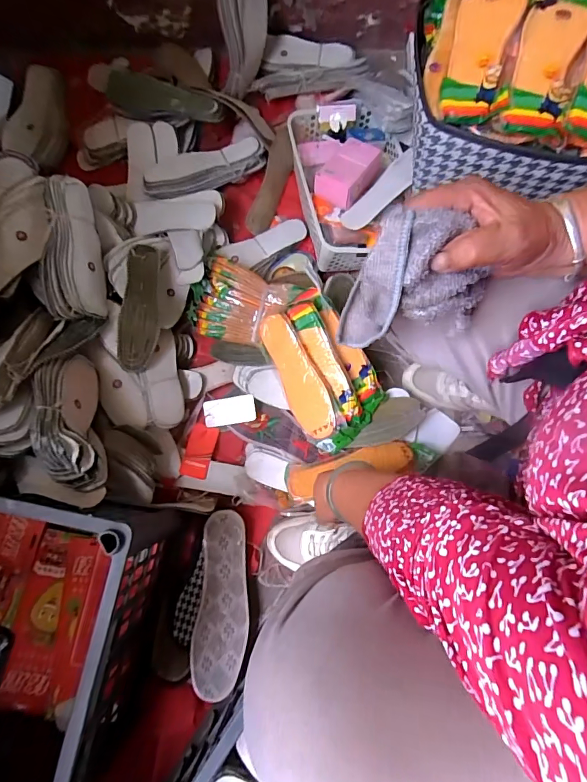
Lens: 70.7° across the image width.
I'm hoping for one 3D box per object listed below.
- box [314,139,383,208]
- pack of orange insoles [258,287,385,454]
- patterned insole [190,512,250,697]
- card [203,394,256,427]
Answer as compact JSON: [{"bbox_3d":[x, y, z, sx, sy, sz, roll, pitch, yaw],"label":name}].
[{"bbox_3d":[0.095,-0.366,0.694,0.077,0.050,0.112,34,80,8],"label":"box"},{"bbox_3d":[0.044,-0.035,0.671,0.146,0.071,0.246,-29,78,-6],"label":"pack of orange insoles"},{"bbox_3d":[-0.107,0.322,0.637,0.078,0.012,0.257,7,77,-13],"label":"patterned insole"},{"bbox_3d":[-0.110,0.034,0.712,0.091,0.004,0.046,-9,86,9],"label":"card"}]

